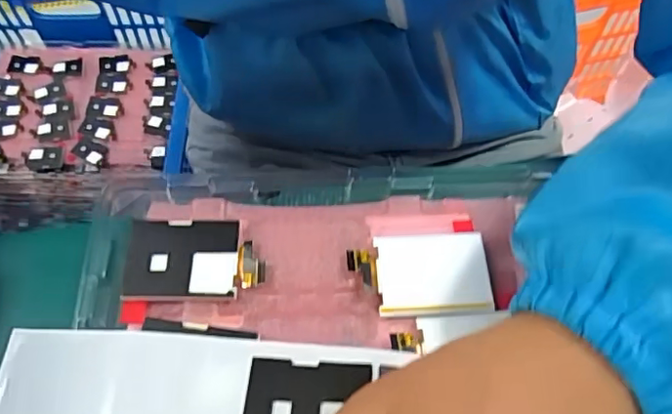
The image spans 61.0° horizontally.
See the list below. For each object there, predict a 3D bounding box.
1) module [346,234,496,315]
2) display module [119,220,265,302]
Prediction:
[{"bbox_3d":[0.035,0.029,0.242,0.057,0.007,0.037,-3,61,-1],"label":"module"},{"bbox_3d":[-0.060,0.022,0.243,0.055,0.008,0.035,-2,60,-1],"label":"display module"}]

